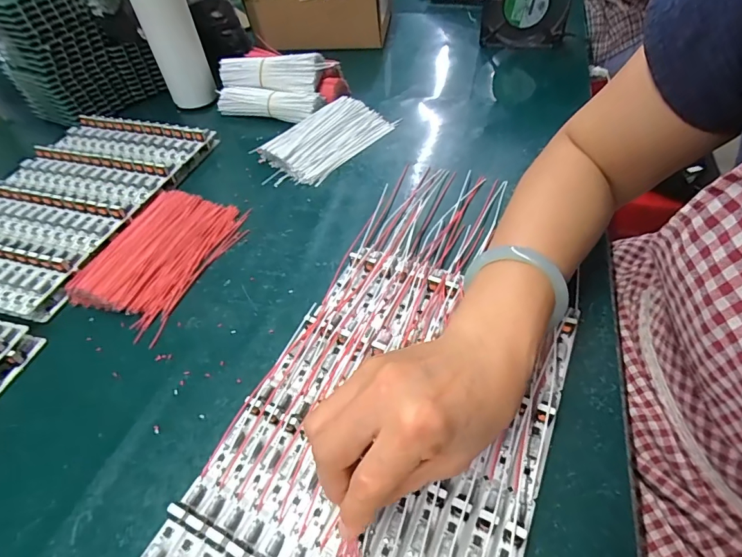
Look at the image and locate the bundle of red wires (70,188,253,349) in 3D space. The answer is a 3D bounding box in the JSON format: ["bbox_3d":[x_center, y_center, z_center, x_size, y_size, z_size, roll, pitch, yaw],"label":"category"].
[{"bbox_3d":[-0.200,-0.028,0.408,0.112,0.024,0.155,16,53,19],"label":"bundle of red wires"}]

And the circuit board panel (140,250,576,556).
[{"bbox_3d":[0.007,0.102,0.277,0.191,0.014,0.287,19,54,21],"label":"circuit board panel"}]

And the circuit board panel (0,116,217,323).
[{"bbox_3d":[-0.327,-0.084,0.460,0.188,0.033,0.282,11,51,15],"label":"circuit board panel"}]

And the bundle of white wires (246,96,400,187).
[{"bbox_3d":[-0.053,-0.174,0.520,0.090,0.028,0.155,32,59,29],"label":"bundle of white wires"}]

